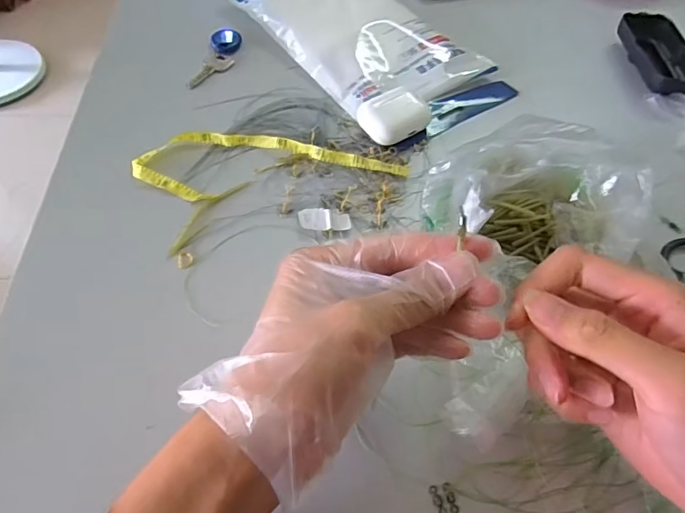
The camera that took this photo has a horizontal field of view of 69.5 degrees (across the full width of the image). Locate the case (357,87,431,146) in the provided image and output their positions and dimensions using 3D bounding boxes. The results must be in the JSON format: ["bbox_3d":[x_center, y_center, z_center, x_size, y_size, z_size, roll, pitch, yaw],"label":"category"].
[{"bbox_3d":[0.044,-0.118,0.411,0.056,0.024,0.039,-36,65,-25],"label":"case"}]

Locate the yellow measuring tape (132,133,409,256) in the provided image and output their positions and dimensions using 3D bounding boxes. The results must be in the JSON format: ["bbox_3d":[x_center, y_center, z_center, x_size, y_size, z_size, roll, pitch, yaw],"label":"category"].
[{"bbox_3d":[-0.058,-0.075,0.387,0.189,0.009,0.104,-21,60,-17],"label":"yellow measuring tape"}]

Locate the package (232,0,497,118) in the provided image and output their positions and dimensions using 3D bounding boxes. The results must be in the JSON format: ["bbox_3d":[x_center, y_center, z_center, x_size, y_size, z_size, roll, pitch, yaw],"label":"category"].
[{"bbox_3d":[0.011,-0.227,0.484,0.149,0.025,0.238,-29,62,-21],"label":"package"}]

